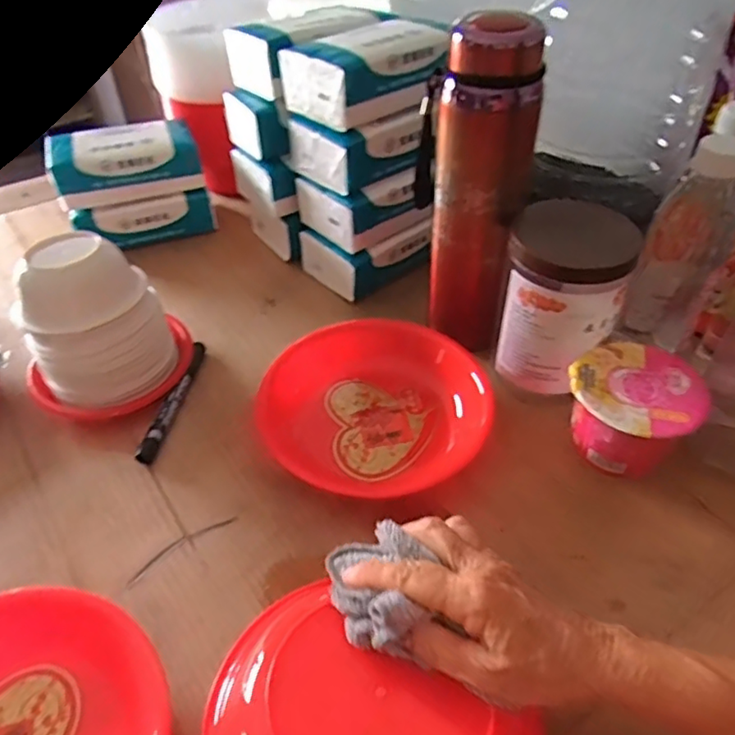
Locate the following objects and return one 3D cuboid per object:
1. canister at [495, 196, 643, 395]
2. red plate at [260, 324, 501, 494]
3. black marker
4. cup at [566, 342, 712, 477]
[{"bbox_3d":[0.159,-0.051,0.514,0.089,0.155,0.084,14,48,15],"label":"canister"},{"bbox_3d":[0.008,0.031,0.520,0.190,0.049,0.161,-4,46,-2],"label":"red plate"},{"bbox_3d":[-0.172,0.027,0.550,0.015,0.016,0.135,6,46,7],"label":"black marker"},{"bbox_3d":[0.206,0.037,0.489,0.091,0.068,0.092,-1,46,1],"label":"cup"}]

